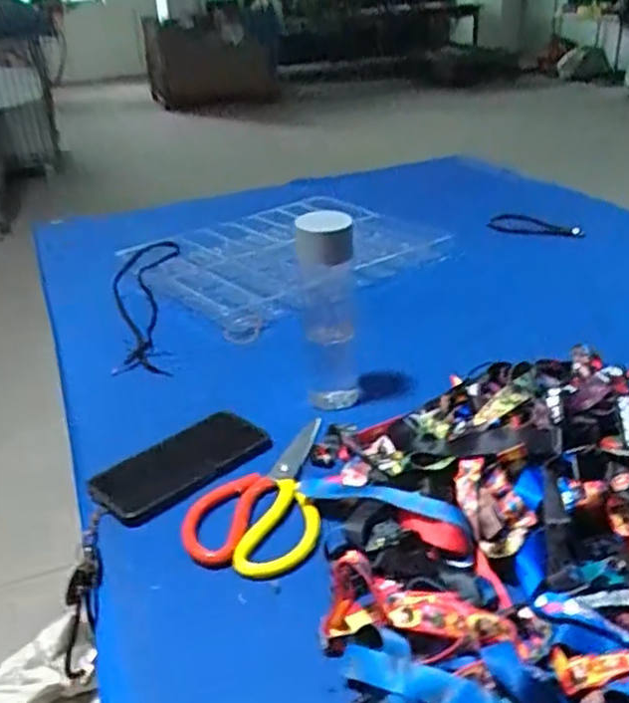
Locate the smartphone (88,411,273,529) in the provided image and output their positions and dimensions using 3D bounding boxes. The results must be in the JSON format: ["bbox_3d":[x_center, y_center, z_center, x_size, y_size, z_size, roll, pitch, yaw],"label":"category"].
[{"bbox_3d":[-0.125,0.101,0.657,0.166,0.011,0.087,-28,36,-37],"label":"smartphone"}]

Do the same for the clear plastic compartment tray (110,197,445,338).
[{"bbox_3d":[-0.045,-0.177,1.169,0.372,0.036,0.479,23,38,40],"label":"clear plastic compartment tray"}]

